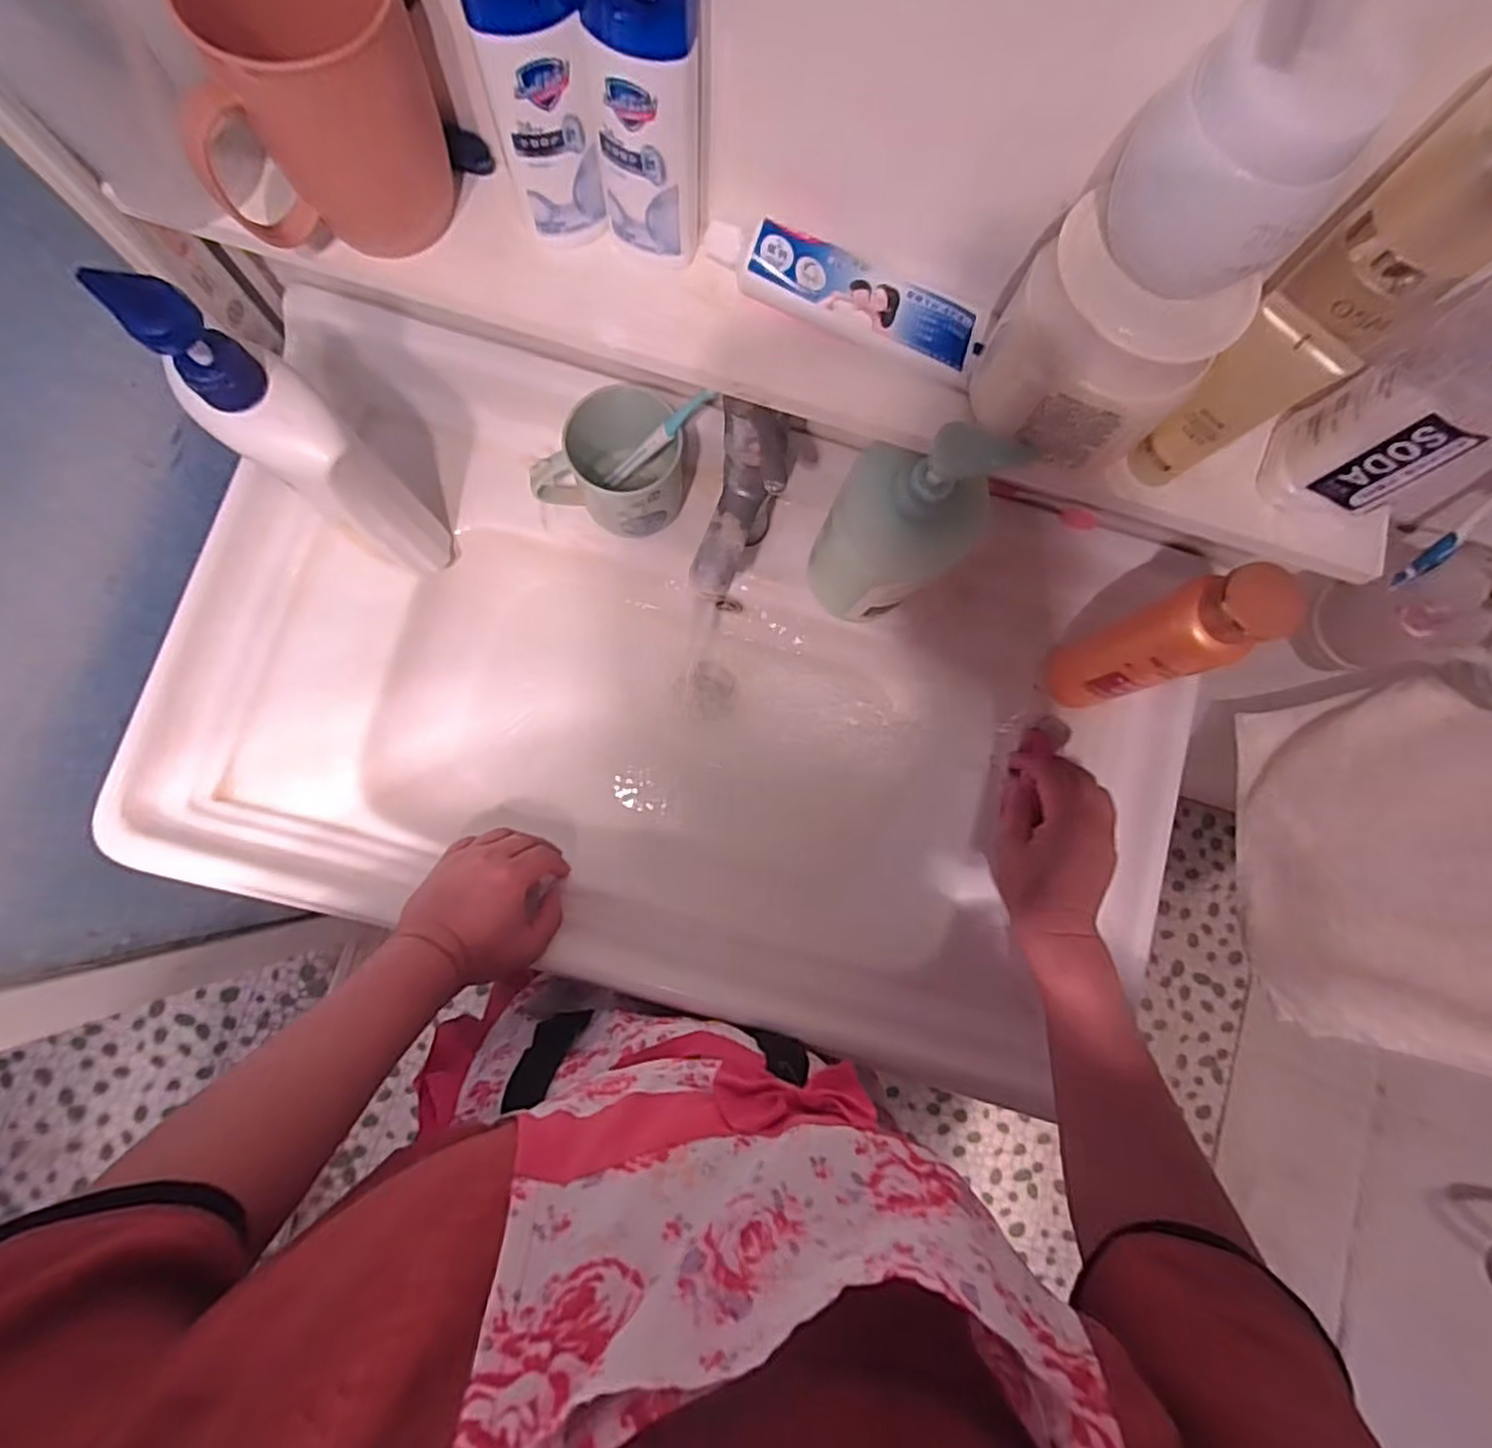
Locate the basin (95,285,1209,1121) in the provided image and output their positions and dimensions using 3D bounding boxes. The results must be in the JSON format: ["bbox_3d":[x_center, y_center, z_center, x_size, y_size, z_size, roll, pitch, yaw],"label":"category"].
[{"bbox_3d":[-0.053,-0.001,0.610,0.800,0.174,0.392,8,81,-4],"label":"basin"}]

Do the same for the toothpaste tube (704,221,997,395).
[{"bbox_3d":[0.054,-0.231,0.368,0.156,0.026,0.049,19,81,-1],"label":"toothpaste tube"}]

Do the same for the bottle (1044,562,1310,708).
[{"bbox_3d":[0.294,-0.057,0.513,0.044,0.212,0.058,-26,84,-8],"label":"bottle"}]

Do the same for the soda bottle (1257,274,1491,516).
[{"bbox_3d":[0.319,-0.147,0.307,0.059,0.154,0.065,-42,86,-9],"label":"soda bottle"}]

